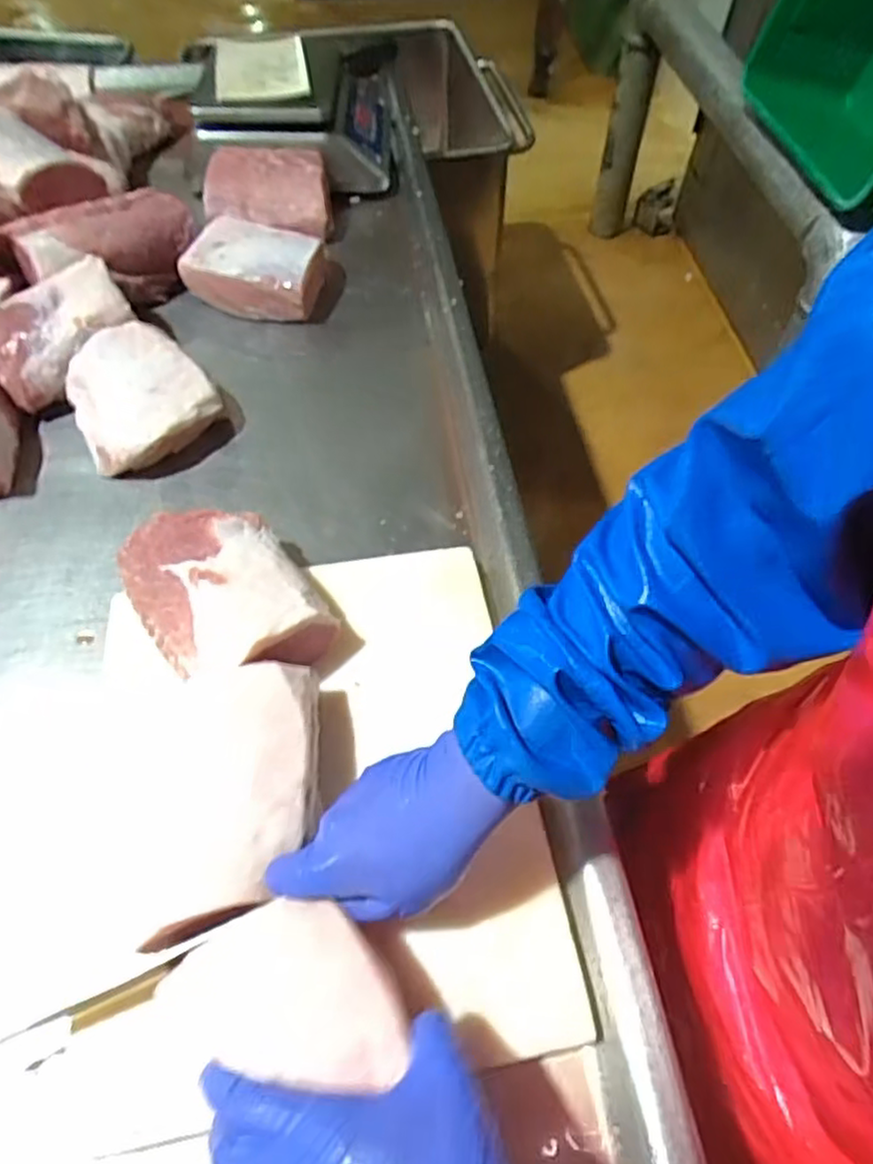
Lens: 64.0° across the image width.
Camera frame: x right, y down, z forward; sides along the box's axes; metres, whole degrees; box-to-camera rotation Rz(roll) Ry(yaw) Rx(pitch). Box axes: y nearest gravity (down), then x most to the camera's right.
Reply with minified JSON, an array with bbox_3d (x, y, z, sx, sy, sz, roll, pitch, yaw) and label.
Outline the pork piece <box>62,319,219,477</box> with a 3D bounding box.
[{"bbox_3d":[-0.293,-0.184,0.700,0.130,0.072,0.146,-27,60,-19],"label":"pork piece"}]

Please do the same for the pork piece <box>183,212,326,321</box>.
[{"bbox_3d":[-0.214,-0.382,0.840,0.160,0.059,0.155,8,55,4],"label":"pork piece"}]

